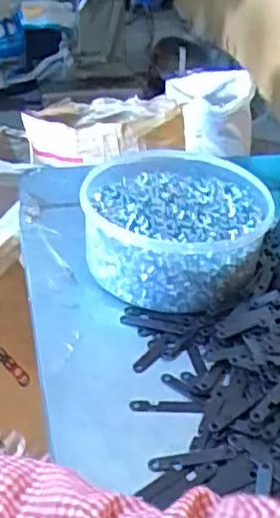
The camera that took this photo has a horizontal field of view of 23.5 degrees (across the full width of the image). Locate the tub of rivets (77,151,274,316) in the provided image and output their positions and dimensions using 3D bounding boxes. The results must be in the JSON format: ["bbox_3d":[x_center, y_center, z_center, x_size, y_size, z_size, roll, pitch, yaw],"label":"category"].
[{"bbox_3d":[0.031,-0.030,0.567,0.154,0.061,0.159,5,34,1],"label":"tub of rivets"}]

